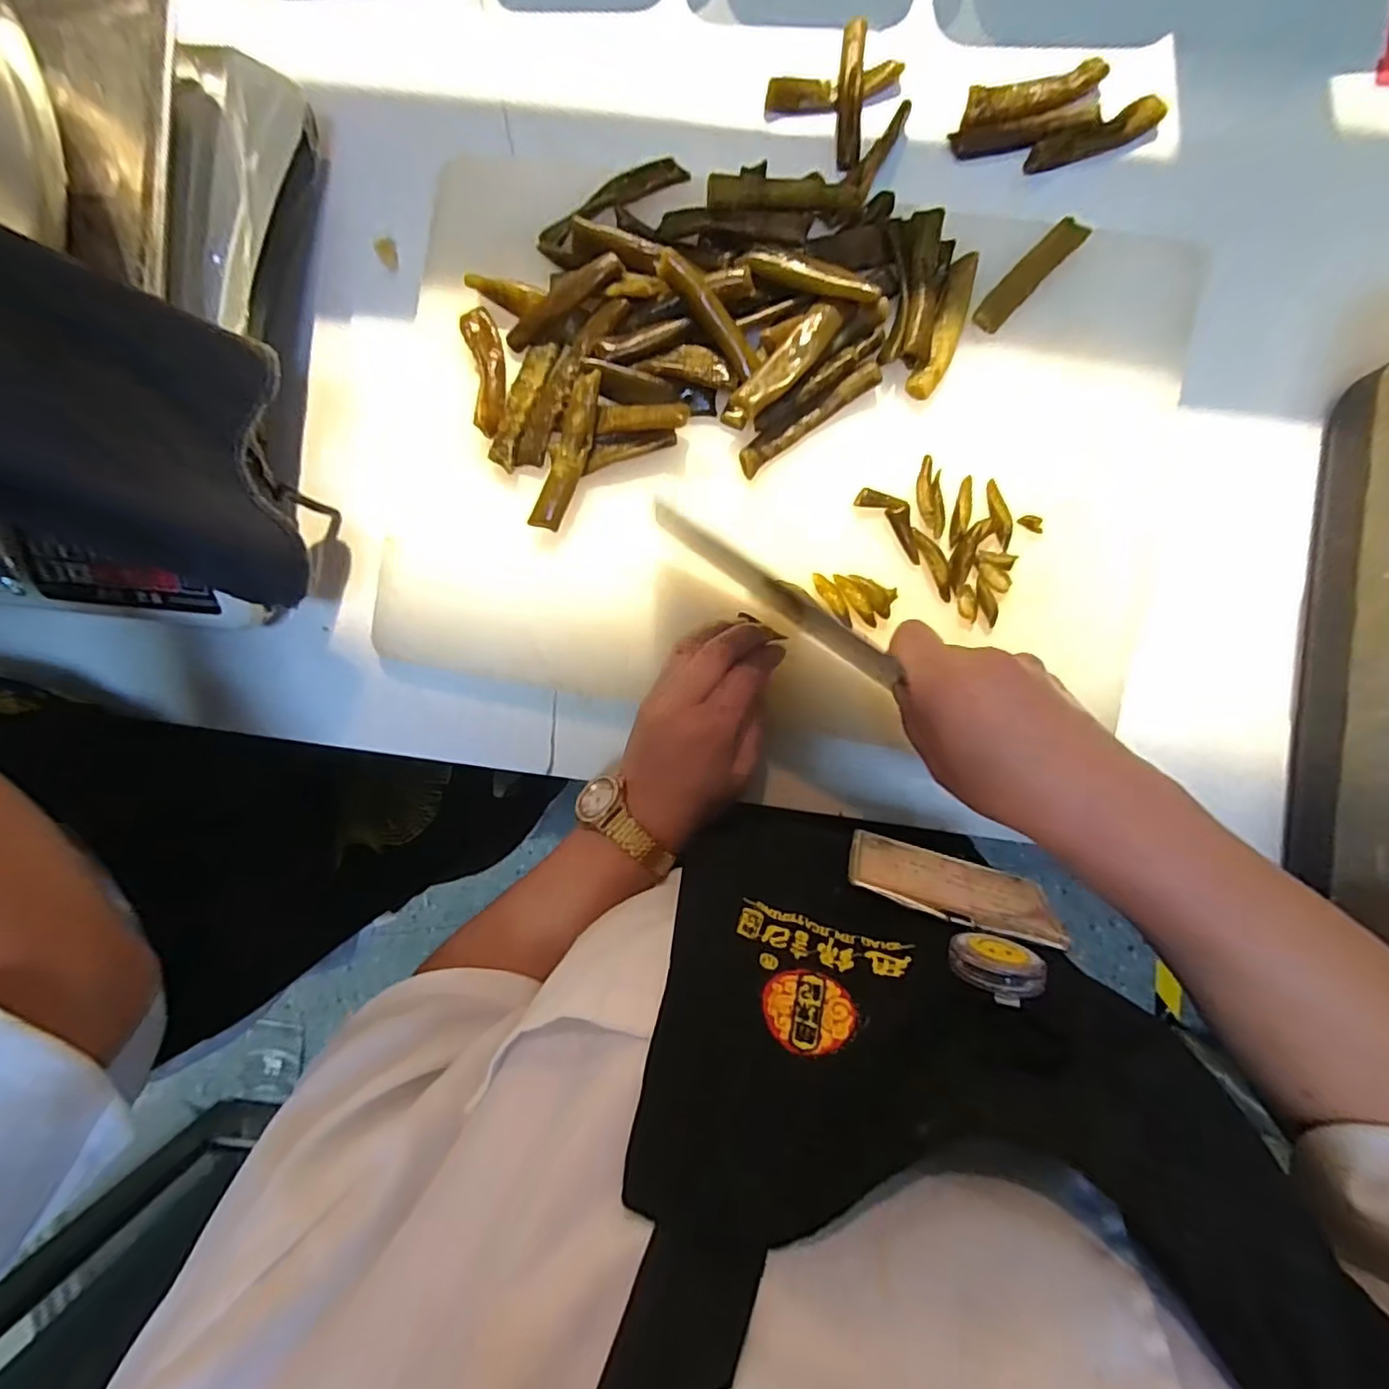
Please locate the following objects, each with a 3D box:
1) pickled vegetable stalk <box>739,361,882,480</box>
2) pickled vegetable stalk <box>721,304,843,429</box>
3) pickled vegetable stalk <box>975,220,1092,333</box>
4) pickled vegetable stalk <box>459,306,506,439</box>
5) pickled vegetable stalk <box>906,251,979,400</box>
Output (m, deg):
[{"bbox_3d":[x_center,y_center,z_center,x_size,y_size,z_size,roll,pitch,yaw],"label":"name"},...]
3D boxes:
[{"bbox_3d":[0.068,-0.166,0.379,0.096,0.015,0.015,-34,89,5],"label":"pickled vegetable stalk"},{"bbox_3d":[0.052,-0.192,0.366,0.083,0.012,0.021,-43,88,4],"label":"pickled vegetable stalk"},{"bbox_3d":[0.199,-0.250,0.374,0.079,0.006,0.019,-45,86,2],"label":"pickled vegetable stalk"},{"bbox_3d":[-0.130,-0.203,0.391,0.022,0.012,0.081,-12,91,5],"label":"pickled vegetable stalk"},{"bbox_3d":[0.150,-0.217,0.375,0.018,0.017,0.082,23,93,4],"label":"pickled vegetable stalk"}]

